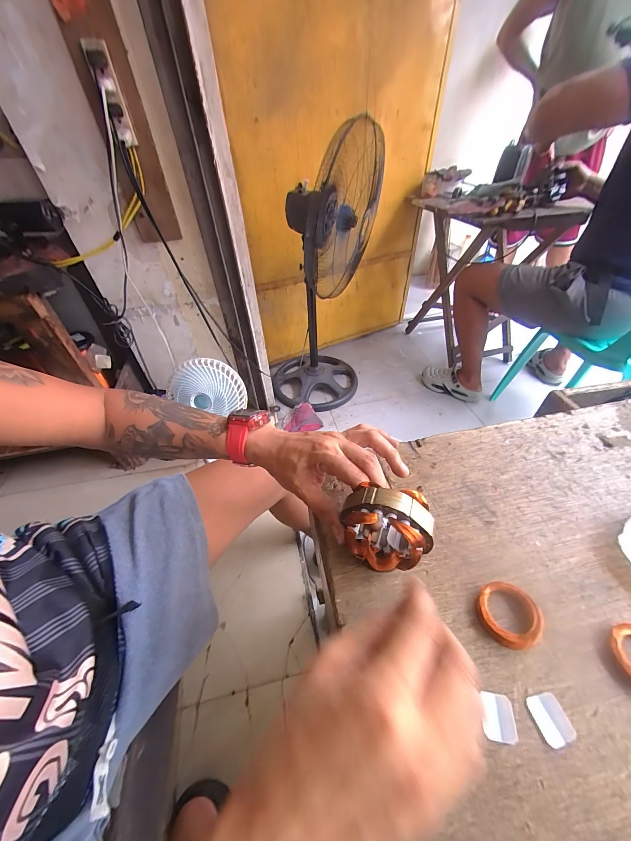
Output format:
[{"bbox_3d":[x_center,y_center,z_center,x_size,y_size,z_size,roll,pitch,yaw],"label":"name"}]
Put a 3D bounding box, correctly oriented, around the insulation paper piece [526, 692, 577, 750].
[{"bbox_3d":[0.160,0.202,0.201,0.022,0.004,0.024,-11,46,-7],"label":"insulation paper piece"}]

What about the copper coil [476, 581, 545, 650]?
[{"bbox_3d":[0.156,0.156,0.240,0.045,0.014,0.044,-2,46,2],"label":"copper coil"}]

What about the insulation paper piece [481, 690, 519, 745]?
[{"bbox_3d":[0.125,0.203,0.203,0.020,0.004,0.024,-2,43,14],"label":"insulation paper piece"}]

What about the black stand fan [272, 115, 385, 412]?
[{"bbox_3d":[0.000,-0.488,1.163,0.397,0.914,0.499,-9,46,-5],"label":"black stand fan"}]

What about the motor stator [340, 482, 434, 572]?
[{"bbox_3d":[0.058,0.089,0.245,0.068,0.066,0.044,4,46,8],"label":"motor stator"}]

